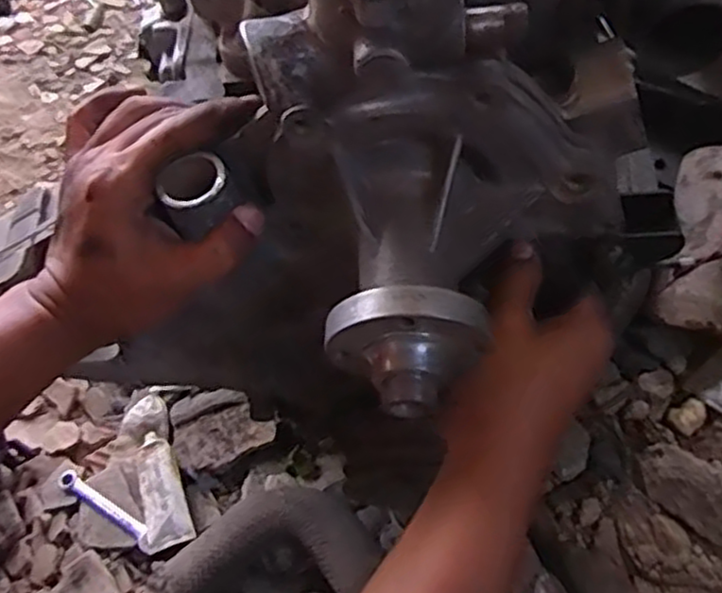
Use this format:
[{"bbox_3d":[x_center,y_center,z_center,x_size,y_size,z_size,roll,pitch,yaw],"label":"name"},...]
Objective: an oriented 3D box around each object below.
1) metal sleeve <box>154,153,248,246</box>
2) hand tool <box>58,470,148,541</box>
[{"bbox_3d":[-0.074,-0.047,0.330,0.033,0.019,0.028,-34,55,-21],"label":"metal sleeve"},{"bbox_3d":[-0.266,0.214,0.736,0.128,0.016,0.020,27,58,25],"label":"hand tool"}]

